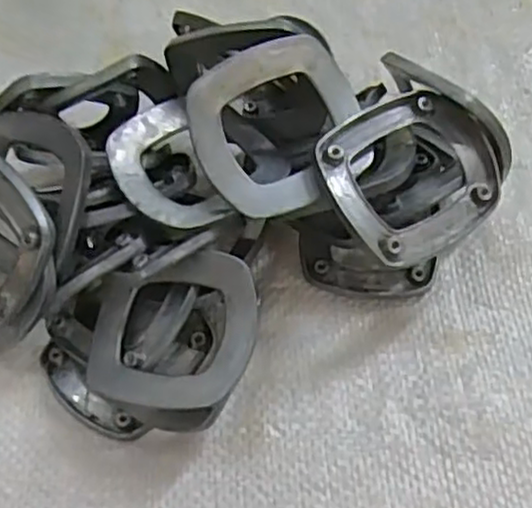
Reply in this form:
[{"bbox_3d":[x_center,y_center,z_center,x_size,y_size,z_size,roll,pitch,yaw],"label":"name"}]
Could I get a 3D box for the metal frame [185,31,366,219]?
[{"bbox_3d":[0.005,-0.045,0.252,0.060,0.005,0.058,-22,90,-13],"label":"metal frame"}]

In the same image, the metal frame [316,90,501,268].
[{"bbox_3d":[0.051,-0.029,0.249,0.059,0.008,0.059,-38,82,-16],"label":"metal frame"}]

